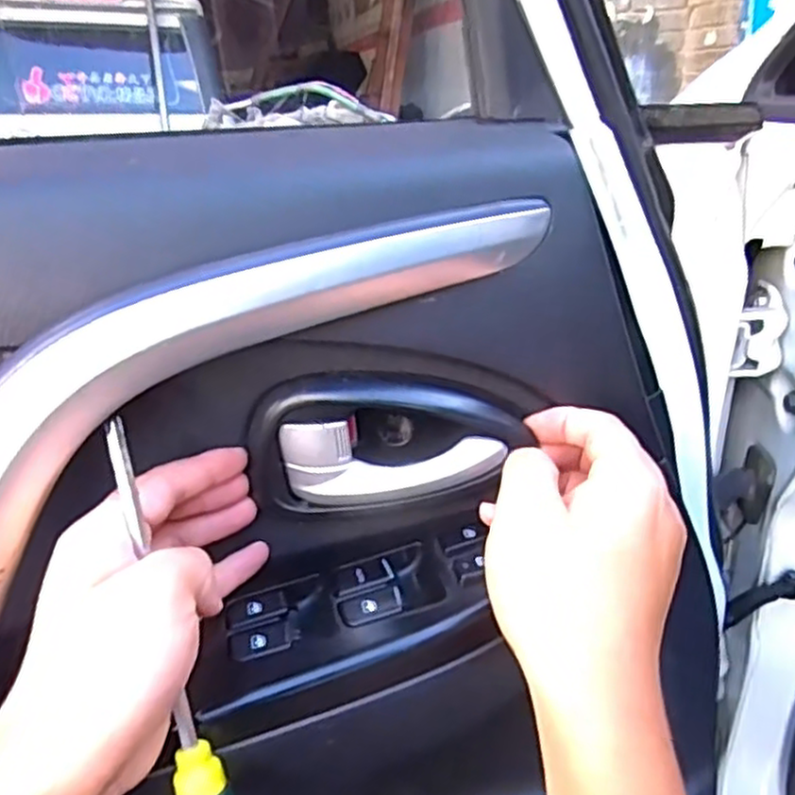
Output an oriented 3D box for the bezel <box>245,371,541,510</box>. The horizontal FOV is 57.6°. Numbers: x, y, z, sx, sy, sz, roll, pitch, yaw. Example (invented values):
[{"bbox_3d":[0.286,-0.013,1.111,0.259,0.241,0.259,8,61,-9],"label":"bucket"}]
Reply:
[{"bbox_3d":[-0.005,0.017,0.367,0.128,0.076,0.039,-5,22,-1],"label":"bezel"}]

